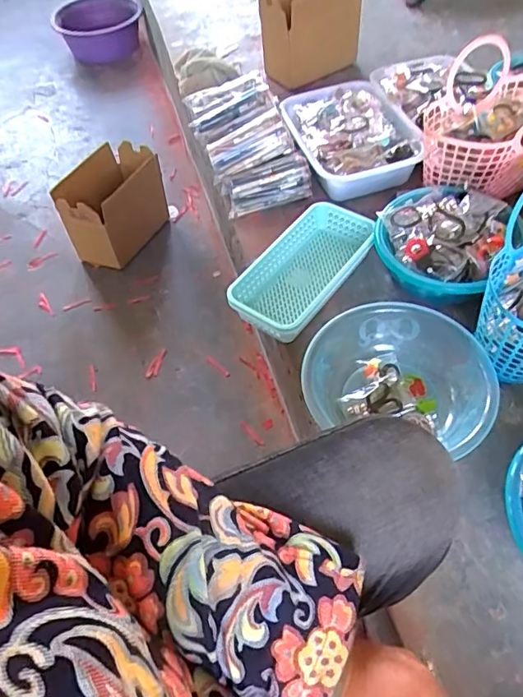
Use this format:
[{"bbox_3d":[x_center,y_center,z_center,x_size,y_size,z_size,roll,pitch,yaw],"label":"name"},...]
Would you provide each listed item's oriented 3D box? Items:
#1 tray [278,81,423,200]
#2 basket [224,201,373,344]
[{"bbox_3d":[0.161,-0.409,0.979,0.210,0.071,0.268,-15,58,-8],"label":"tray"},{"bbox_3d":[0.073,-0.123,0.833,0.129,0.070,0.276,34,64,21],"label":"basket"}]

